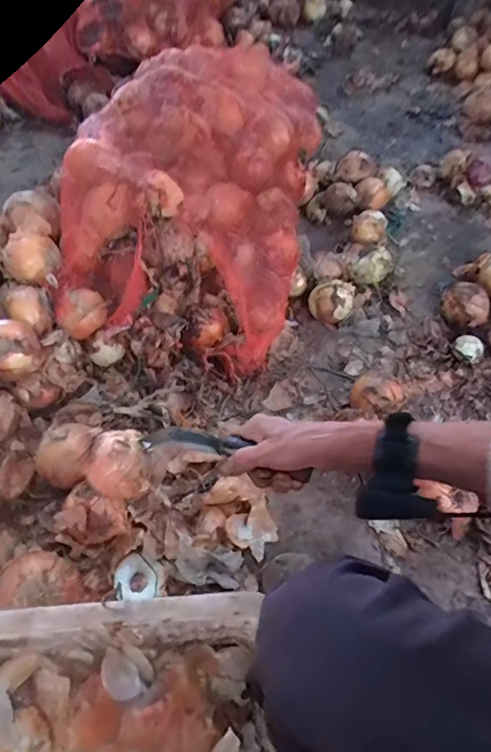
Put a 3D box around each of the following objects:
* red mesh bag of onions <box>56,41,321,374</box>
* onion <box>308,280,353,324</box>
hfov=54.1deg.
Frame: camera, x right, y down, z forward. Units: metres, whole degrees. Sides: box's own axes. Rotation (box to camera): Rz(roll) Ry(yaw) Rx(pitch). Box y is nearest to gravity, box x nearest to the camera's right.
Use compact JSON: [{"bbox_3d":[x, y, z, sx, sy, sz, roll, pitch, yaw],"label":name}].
[{"bbox_3d":[-0.087,-0.371,0.955,0.425,0.276,0.643,13,56,5],"label":"red mesh bag of onions"},{"bbox_3d":[0.174,-0.154,0.971,0.088,0.068,0.071,19,56,9],"label":"onion"}]

